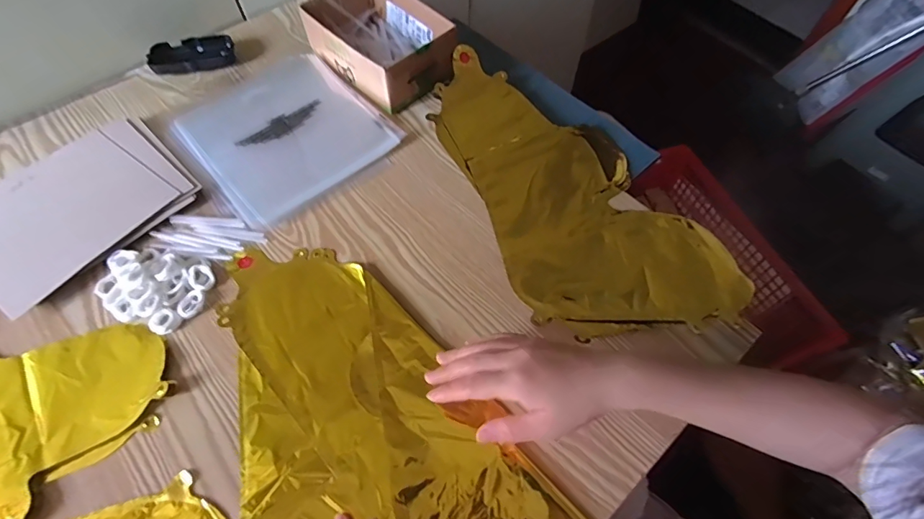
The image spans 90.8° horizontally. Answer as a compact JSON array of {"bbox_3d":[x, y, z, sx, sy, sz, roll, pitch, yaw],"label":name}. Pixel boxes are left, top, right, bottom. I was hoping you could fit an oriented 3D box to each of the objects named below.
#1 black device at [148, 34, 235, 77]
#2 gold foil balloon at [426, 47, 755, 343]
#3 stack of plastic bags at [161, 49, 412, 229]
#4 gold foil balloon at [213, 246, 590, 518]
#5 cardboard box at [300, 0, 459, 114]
[{"bbox_3d":[-0.370,-0.282,0.628,0.107,0.018,0.059,-22,63,-13],"label":"black device"},{"bbox_3d":[0.110,-0.086,0.528,0.216,0.015,0.424,-27,64,-15],"label":"gold foil balloon"},{"bbox_3d":[-0.218,-0.161,0.567,0.209,0.009,0.216,-39,68,-20],"label":"stack of plastic bags"},{"bbox_3d":[-0.111,0.169,0.394,0.252,0.011,0.410,-37,67,-20],"label":"gold foil balloon"},{"bbox_3d":[-0.109,-0.291,0.605,0.126,0.063,0.186,-38,68,-20],"label":"cardboard box"}]

